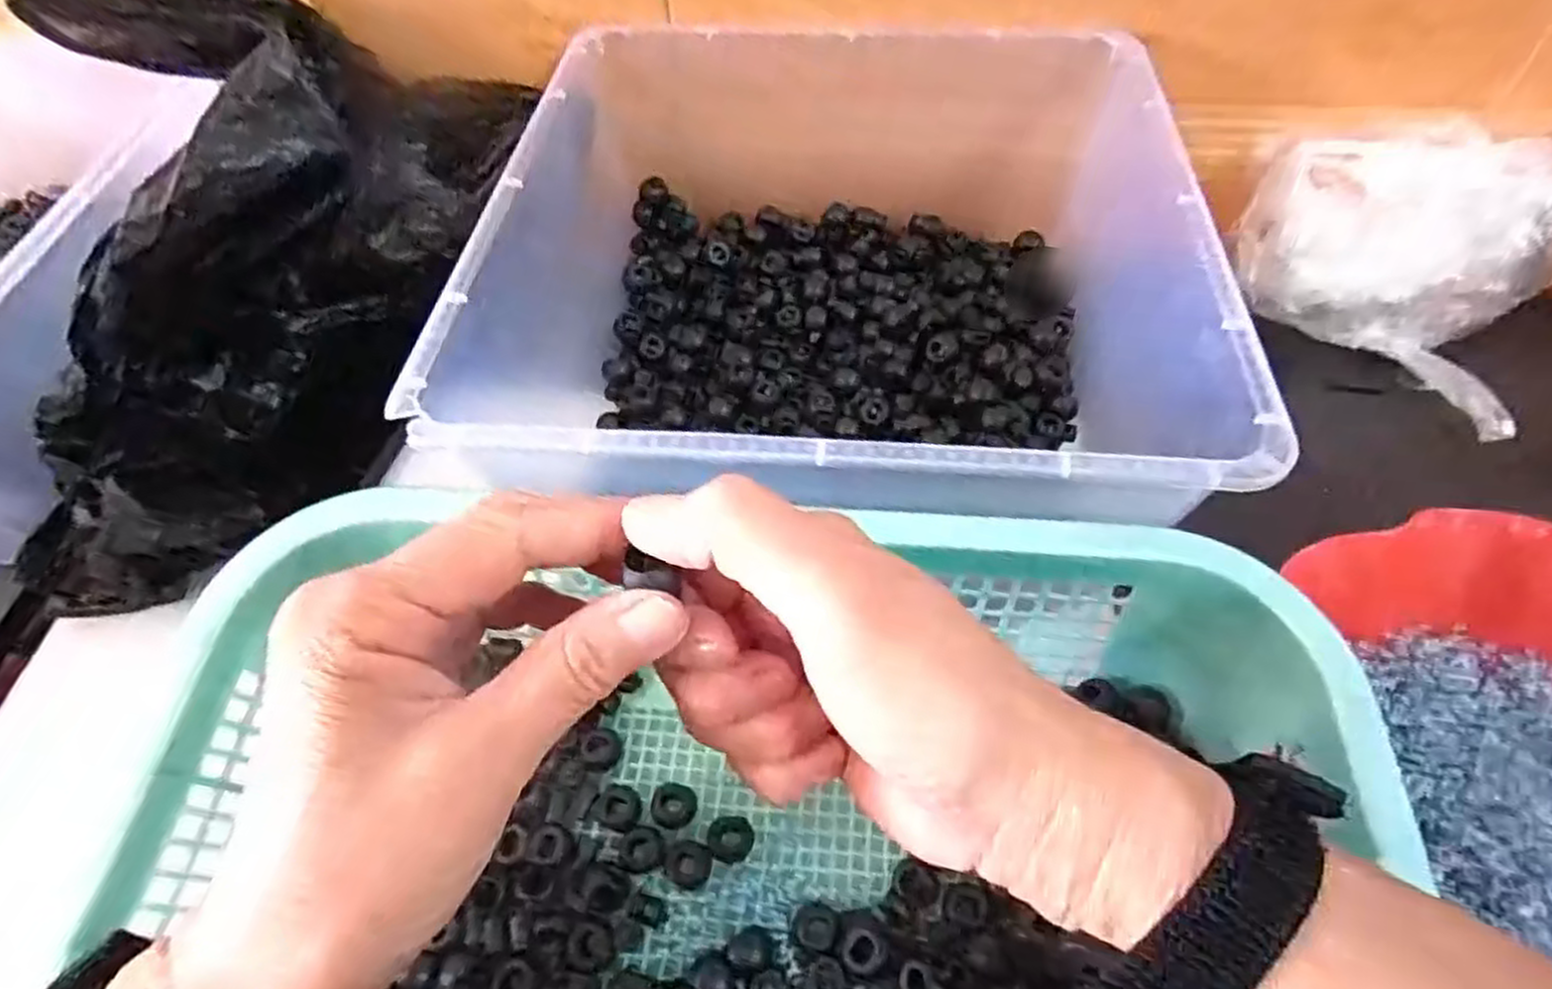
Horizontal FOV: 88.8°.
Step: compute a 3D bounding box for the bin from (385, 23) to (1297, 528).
[{"bbox_3d":[0.030,-0.097,0.387,0.292,0.126,0.295,3,56,5],"label":"bin"}]

